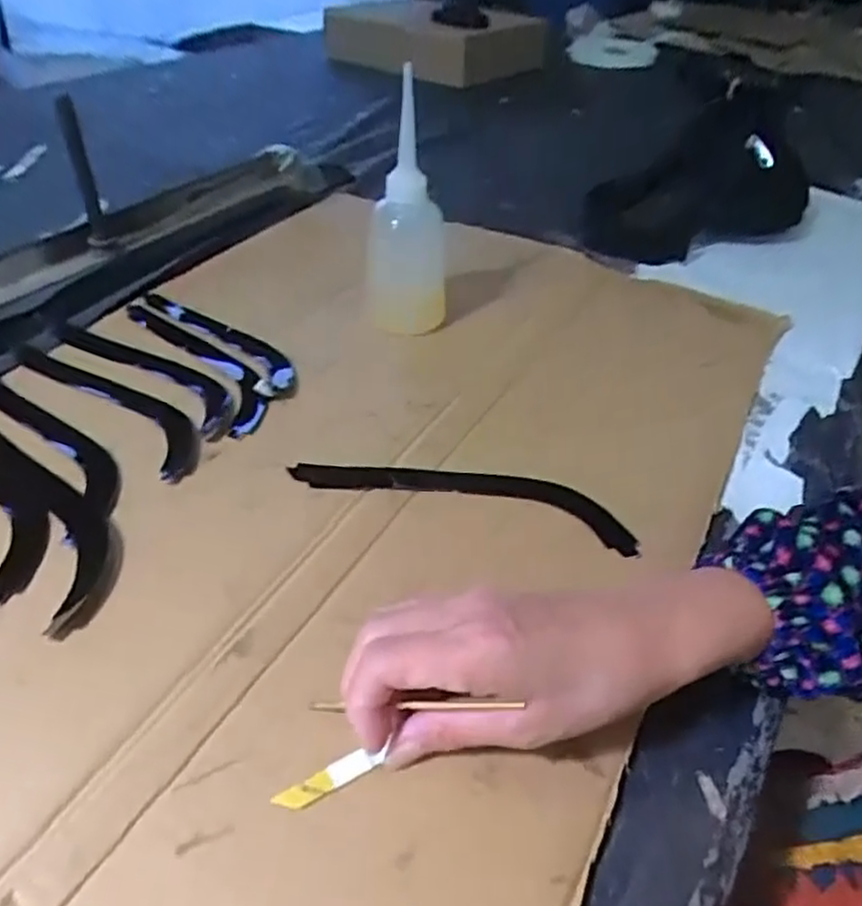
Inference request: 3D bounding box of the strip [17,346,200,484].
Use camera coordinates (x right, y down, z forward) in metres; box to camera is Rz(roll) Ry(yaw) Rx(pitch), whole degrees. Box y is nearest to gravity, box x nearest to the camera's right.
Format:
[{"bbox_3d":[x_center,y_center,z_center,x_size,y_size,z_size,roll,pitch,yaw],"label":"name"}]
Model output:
[{"bbox_3d":[-0.218,-0.038,0.482,0.202,0.010,0.046,32,49,29],"label":"strip"}]

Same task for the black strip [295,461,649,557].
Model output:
[{"bbox_3d":[0.020,0.023,0.420,0.204,0.006,0.042,12,41,9],"label":"black strip"}]

